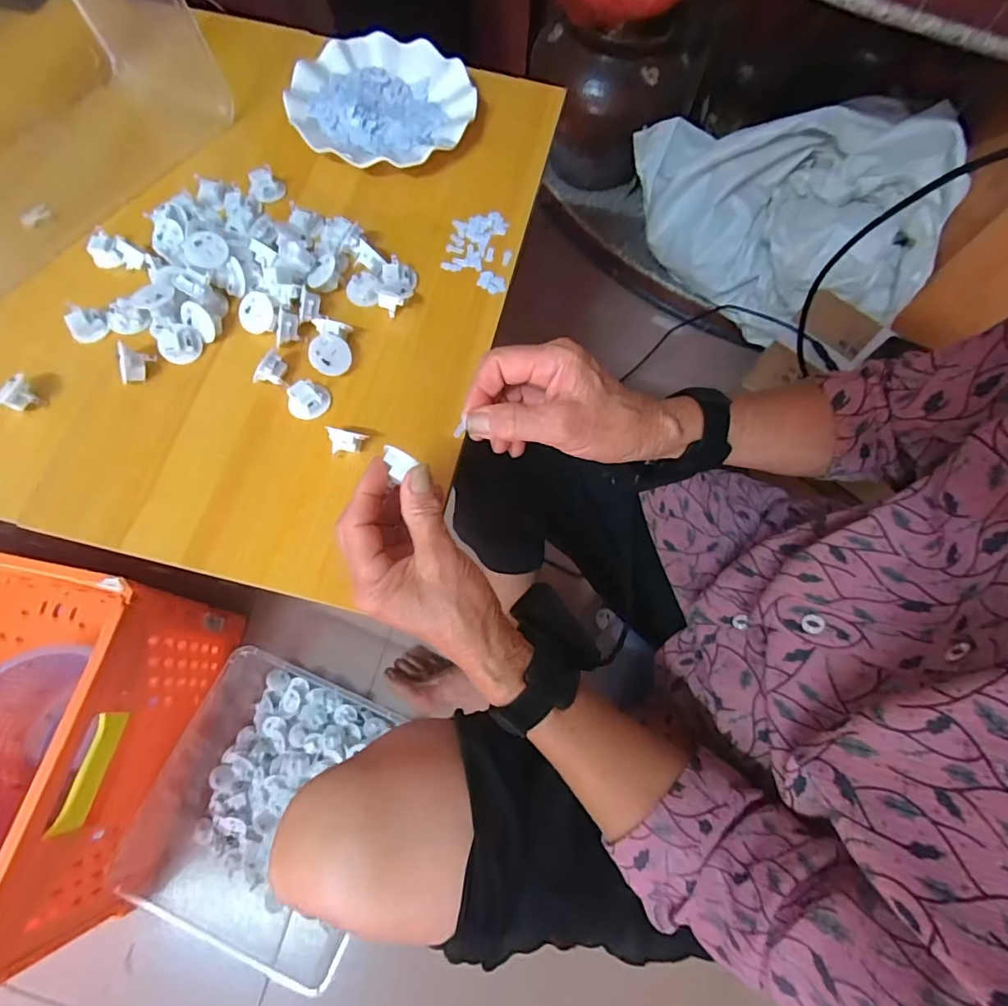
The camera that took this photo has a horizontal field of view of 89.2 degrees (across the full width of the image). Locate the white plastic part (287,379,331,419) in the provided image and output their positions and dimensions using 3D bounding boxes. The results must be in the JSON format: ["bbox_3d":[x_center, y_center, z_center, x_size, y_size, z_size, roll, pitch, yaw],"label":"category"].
[{"bbox_3d":[-0.157,-0.083,0.410,0.032,0.016,0.025,-24,73,-11],"label":"white plastic part"}]

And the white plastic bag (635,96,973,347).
[{"bbox_3d":[0.448,-0.493,0.870,0.475,0.242,0.278,16,70,3],"label":"white plastic bag"}]

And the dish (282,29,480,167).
[{"bbox_3d":[-0.120,-0.406,0.518,0.177,0.021,0.175,1,70,-2],"label":"dish"}]

